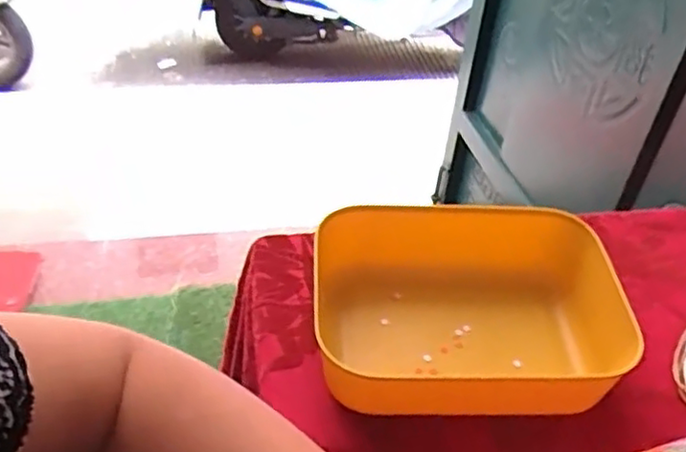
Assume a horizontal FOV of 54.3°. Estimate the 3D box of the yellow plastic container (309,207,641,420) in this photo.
[{"bbox_3d":[0.079,0.056,0.433,0.188,0.059,0.140,0,42,-5],"label":"yellow plastic container"}]

